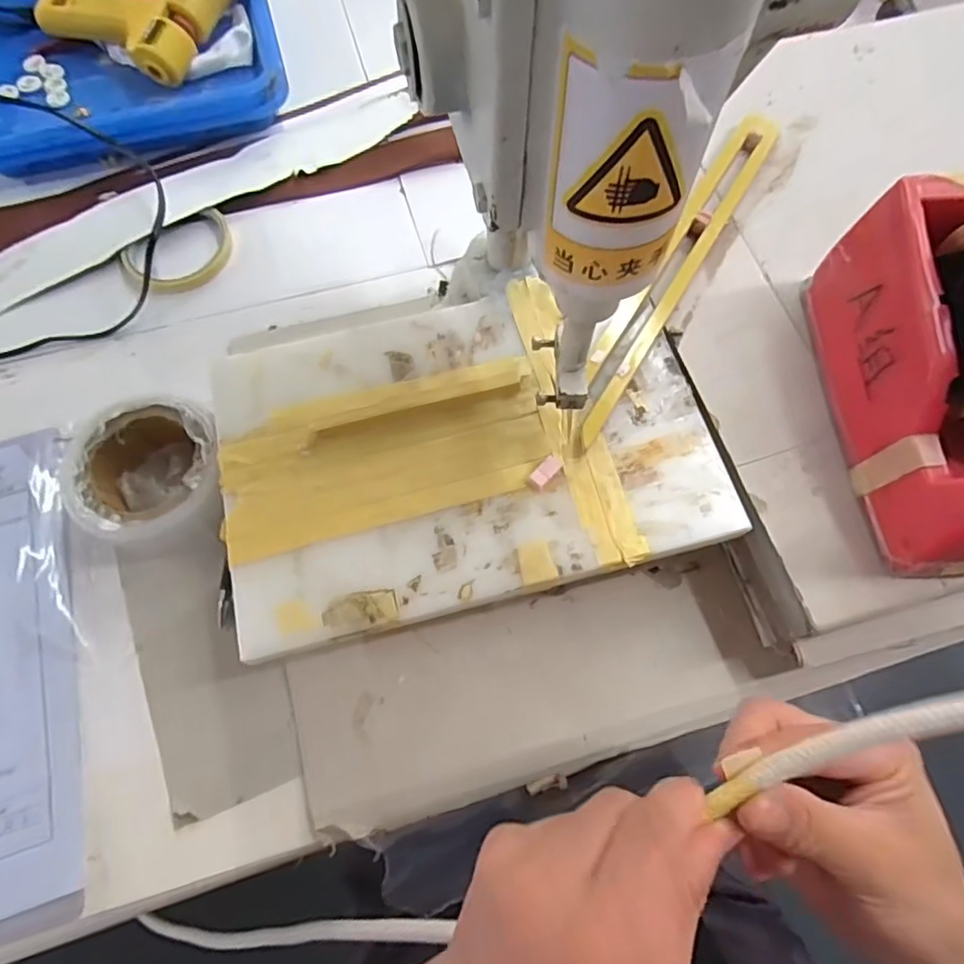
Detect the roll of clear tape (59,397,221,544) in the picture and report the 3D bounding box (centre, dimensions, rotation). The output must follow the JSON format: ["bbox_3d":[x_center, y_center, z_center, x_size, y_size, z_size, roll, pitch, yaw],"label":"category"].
[{"bbox_3d":[-0.220,-0.006,0.414,0.096,0.053,0.100,0,70,0],"label":"roll of clear tape"}]

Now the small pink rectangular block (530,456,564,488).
[{"bbox_3d":[0.038,-0.006,0.370,0.011,0.007,0.021,42,75,14],"label":"small pink rectangular block"}]

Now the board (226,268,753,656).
[{"bbox_3d":[-0.011,-0.024,0.379,0.292,0.008,0.195,-14,70,-5],"label":"board"}]

